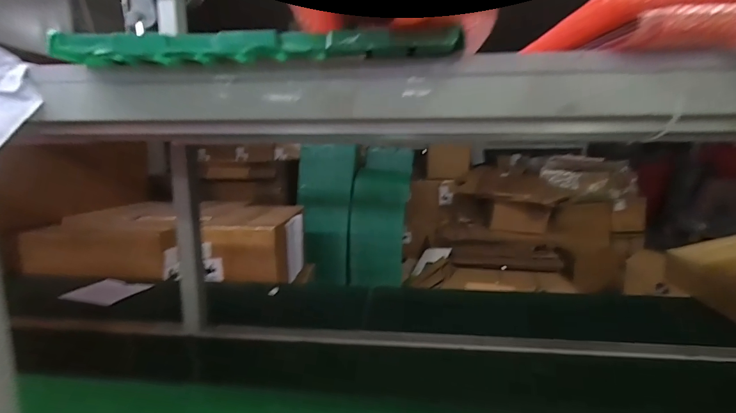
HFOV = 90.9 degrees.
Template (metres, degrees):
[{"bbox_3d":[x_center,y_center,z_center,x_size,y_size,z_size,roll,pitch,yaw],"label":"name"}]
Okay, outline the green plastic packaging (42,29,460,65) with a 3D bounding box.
[{"bbox_3d":[-0.108,-0.155,0.352,0.382,0.022,0.058,0,8,5],"label":"green plastic packaging"}]

